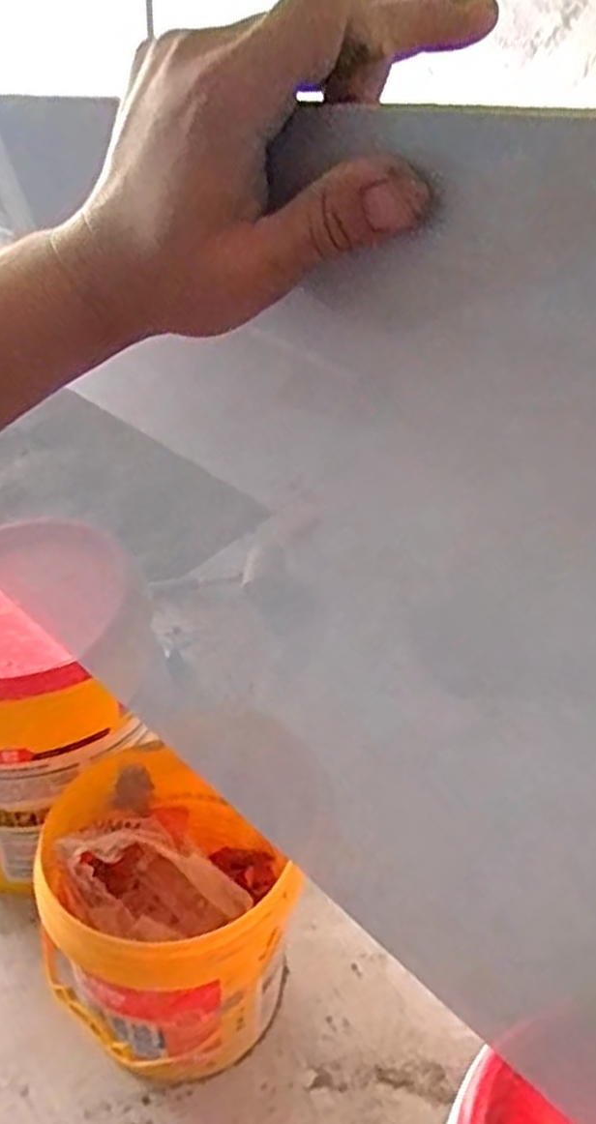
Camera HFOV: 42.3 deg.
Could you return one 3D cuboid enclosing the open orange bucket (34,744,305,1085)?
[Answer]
[{"bbox_3d":[-0.126,0.357,0.786,0.247,0.245,0.242,1,31,0],"label":"open orange bucket"}]

